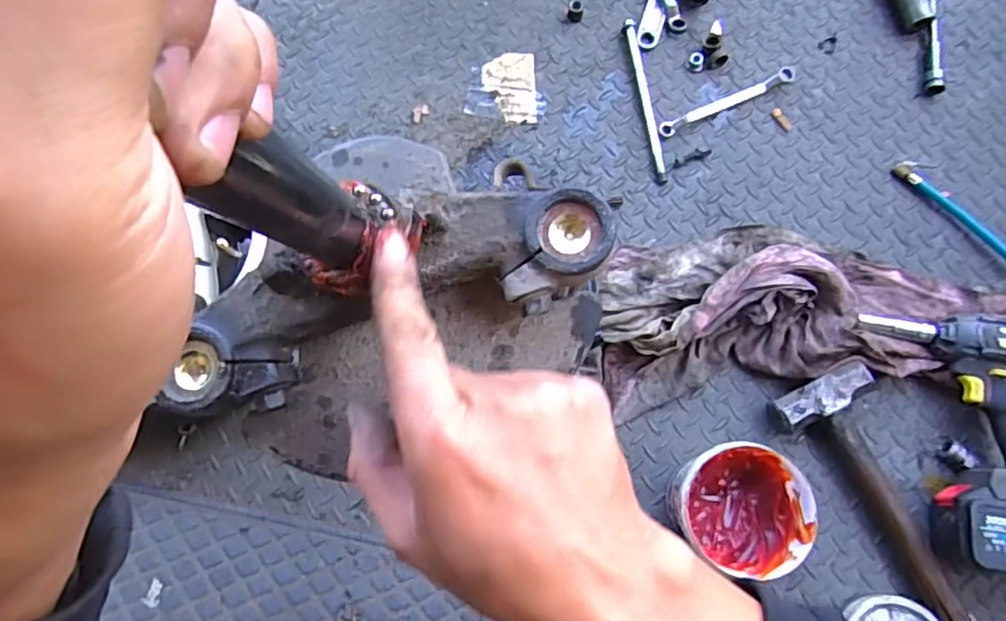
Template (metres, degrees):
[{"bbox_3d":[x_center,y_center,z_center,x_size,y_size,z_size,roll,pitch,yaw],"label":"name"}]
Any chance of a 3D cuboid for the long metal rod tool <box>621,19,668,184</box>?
[{"bbox_3d":[0.183,-0.273,0.786,0.017,0.015,0.228,-9,79,-1],"label":"long metal rod tool"}]

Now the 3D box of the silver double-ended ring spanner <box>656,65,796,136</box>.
[{"bbox_3d":[0.291,-0.270,0.785,0.199,0.017,0.022,-25,79,-4],"label":"silver double-ended ring spanner"}]

